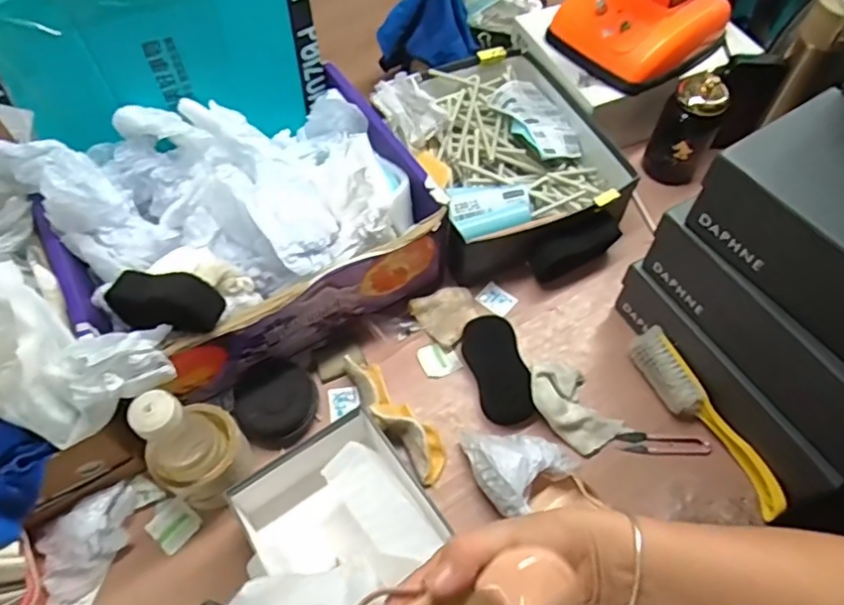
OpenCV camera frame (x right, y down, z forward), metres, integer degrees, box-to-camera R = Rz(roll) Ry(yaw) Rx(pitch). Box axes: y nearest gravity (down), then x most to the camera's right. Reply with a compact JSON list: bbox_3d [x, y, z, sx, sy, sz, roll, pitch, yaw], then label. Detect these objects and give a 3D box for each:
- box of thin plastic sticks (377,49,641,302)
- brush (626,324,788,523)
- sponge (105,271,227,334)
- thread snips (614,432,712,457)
[{"bbox_3d":[0.104,-0.202,0.842,0.274,0.112,0.345,-23,61,-13],"label":"box of thin plastic sticks"},{"bbox_3d":[0.312,0.130,0.674,0.037,0.050,0.230,-25,62,-15],"label":"brush"},{"bbox_3d":[-0.258,0.000,0.598,0.120,0.059,0.029,0,27,18],"label":"sponge"},{"bbox_3d":[0.271,0.160,0.682,0.101,0.011,0.024,2,58,1],"label":"thread snips"}]

